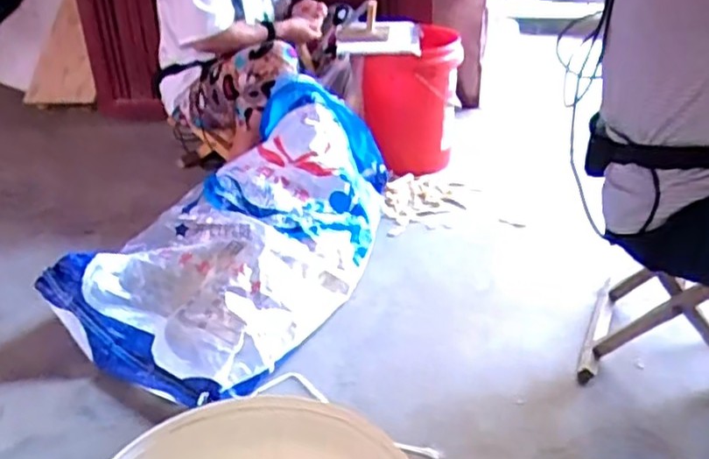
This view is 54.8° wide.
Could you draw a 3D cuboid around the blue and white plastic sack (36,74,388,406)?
[{"bbox_3d":[-0.173,-0.033,1.428,0.414,0.305,0.832,16,33,29],"label":"blue and white plastic sack"}]

